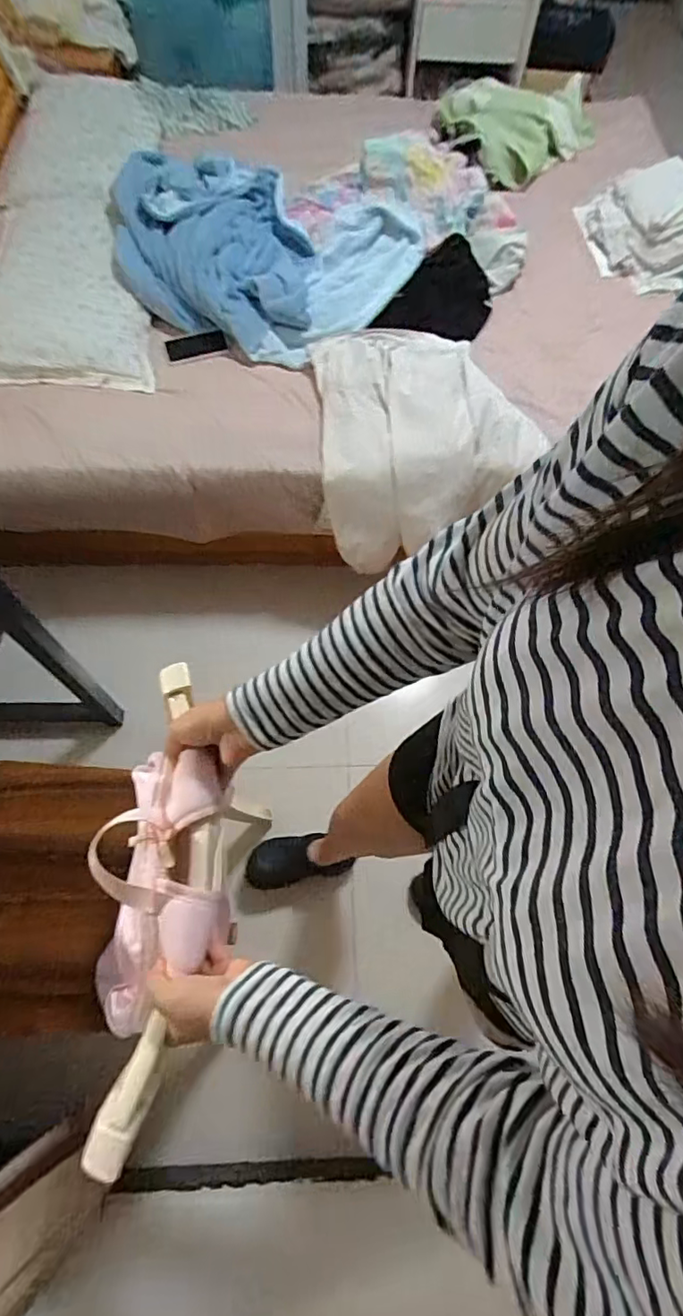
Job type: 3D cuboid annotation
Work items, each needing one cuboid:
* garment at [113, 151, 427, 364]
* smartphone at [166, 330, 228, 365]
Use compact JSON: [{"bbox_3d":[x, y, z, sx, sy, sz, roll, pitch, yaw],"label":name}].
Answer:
[{"bbox_3d":[-0.220,-1.064,1.445,0.810,0.148,0.589,11,66,2],"label":"garment"},{"bbox_3d":[-0.371,-0.793,1.412,0.148,0.013,0.085,-14,74,0],"label":"smartphone"}]

